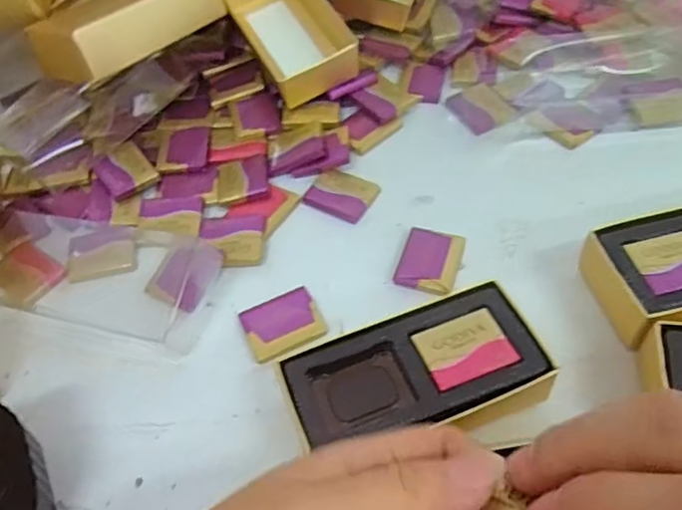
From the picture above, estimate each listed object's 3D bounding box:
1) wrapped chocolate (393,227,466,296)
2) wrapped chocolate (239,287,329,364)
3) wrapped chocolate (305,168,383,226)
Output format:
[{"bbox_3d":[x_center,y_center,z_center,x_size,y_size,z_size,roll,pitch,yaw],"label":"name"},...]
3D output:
[{"bbox_3d":[0.050,0.004,0.343,0.032,0.006,0.040,12,56,14],"label":"wrapped chocolate"},{"bbox_3d":[-0.031,0.036,0.324,0.040,0.005,0.034,-25,56,-12],"label":"wrapped chocolate"},{"bbox_3d":[0.001,-0.038,0.380,0.039,0.004,0.034,21,59,19],"label":"wrapped chocolate"}]

